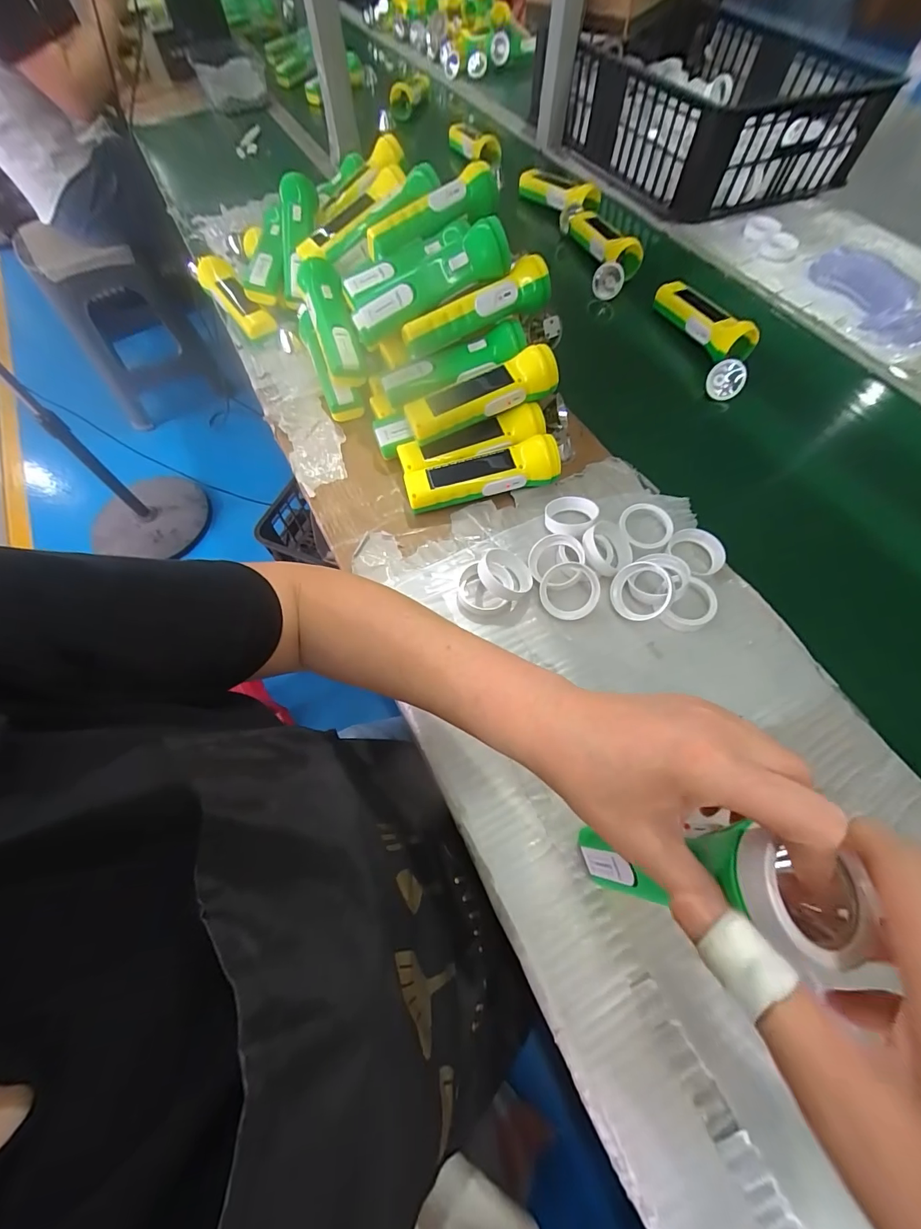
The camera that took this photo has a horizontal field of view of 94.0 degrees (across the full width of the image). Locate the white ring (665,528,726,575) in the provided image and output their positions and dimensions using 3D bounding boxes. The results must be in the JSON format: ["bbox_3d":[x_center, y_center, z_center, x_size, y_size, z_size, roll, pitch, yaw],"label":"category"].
[{"bbox_3d":[0.236,-0.062,0.427,0.047,0.015,0.051,0,63,0],"label":"white ring"}]

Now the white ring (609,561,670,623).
[{"bbox_3d":[0.168,-0.021,0.401,0.052,0.022,0.052,-1,87,25],"label":"white ring"}]

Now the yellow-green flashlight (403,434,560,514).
[{"bbox_3d":[0.024,-0.149,0.461,0.163,0.042,0.040,-12,64,-6],"label":"yellow-green flashlight"}]

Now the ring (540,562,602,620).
[{"bbox_3d":[0.101,-0.022,0.401,0.053,0.009,0.052,2,97,17],"label":"ring"}]

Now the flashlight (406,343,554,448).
[{"bbox_3d":[0.020,-0.235,0.463,0.161,0.061,0.055,-19,65,-9],"label":"flashlight"}]

